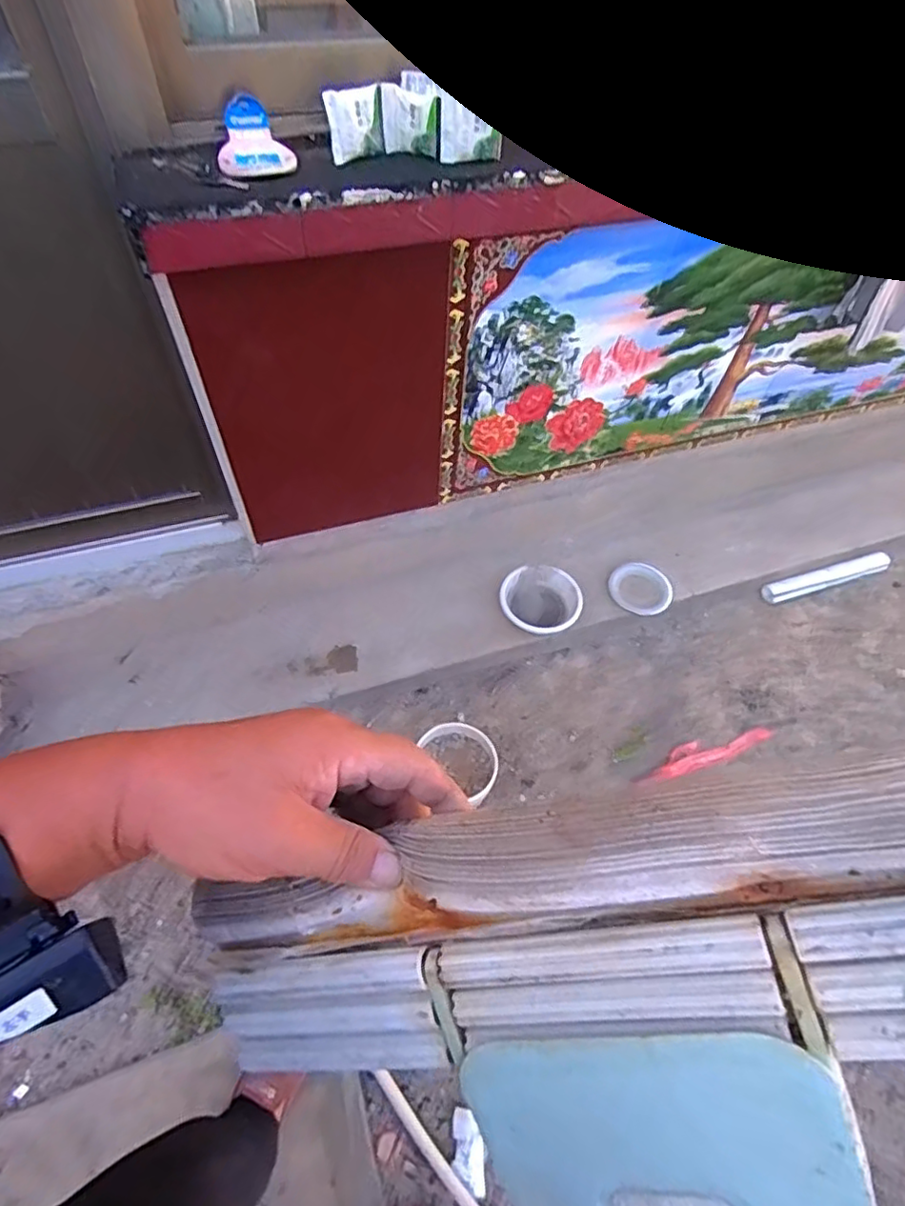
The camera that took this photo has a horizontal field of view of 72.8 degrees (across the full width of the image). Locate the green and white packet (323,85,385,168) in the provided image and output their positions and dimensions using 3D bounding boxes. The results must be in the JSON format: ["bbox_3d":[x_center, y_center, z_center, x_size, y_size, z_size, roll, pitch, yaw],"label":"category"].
[{"bbox_3d":[-0.113,-0.564,0.725,0.067,0.066,0.016,-27,61,-19],"label":"green and white packet"}]

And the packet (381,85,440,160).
[{"bbox_3d":[-0.050,-0.576,0.735,0.067,0.064,0.019,12,56,5],"label":"packet"}]

